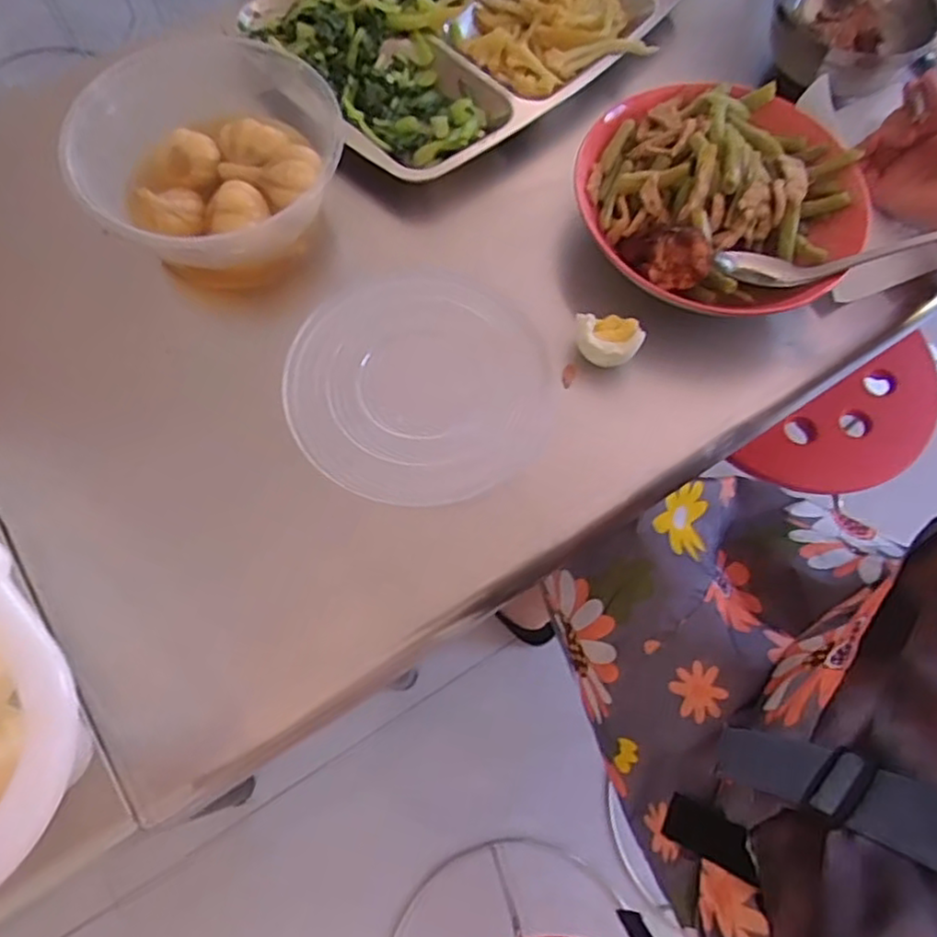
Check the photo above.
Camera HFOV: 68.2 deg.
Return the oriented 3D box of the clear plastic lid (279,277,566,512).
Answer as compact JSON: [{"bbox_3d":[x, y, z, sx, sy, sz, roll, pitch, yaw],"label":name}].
[{"bbox_3d":[-0.028,-0.054,0.457,0.173,0.010,0.158,4,72,-11],"label":"clear plastic lid"}]

